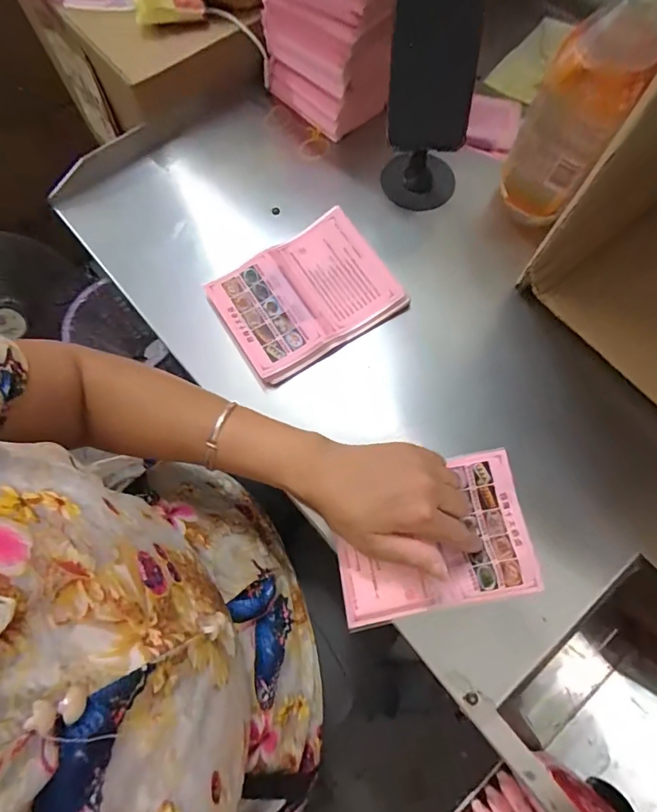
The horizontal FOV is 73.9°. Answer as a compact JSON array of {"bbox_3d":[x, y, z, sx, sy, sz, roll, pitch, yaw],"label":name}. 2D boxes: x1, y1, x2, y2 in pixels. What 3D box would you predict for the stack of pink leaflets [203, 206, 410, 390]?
[{"bbox_3d":[-0.023,-0.111,0.438,0.166,0.016,0.128,-31,76,-9],"label":"stack of pink leaflets"}]

